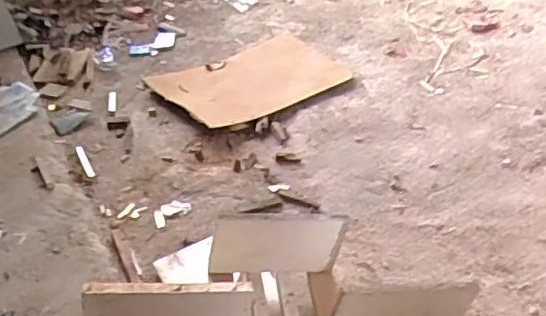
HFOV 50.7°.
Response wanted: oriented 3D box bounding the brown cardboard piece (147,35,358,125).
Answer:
[{"bbox_3d":[-0.057,-0.263,1.821,0.547,0.043,0.410,-26,45,-29],"label":"brown cardboard piece"}]

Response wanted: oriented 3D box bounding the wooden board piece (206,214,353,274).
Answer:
[{"bbox_3d":[0.008,0.160,1.085,0.250,0.156,0.014,-7,38,-3],"label":"wooden board piece"}]

